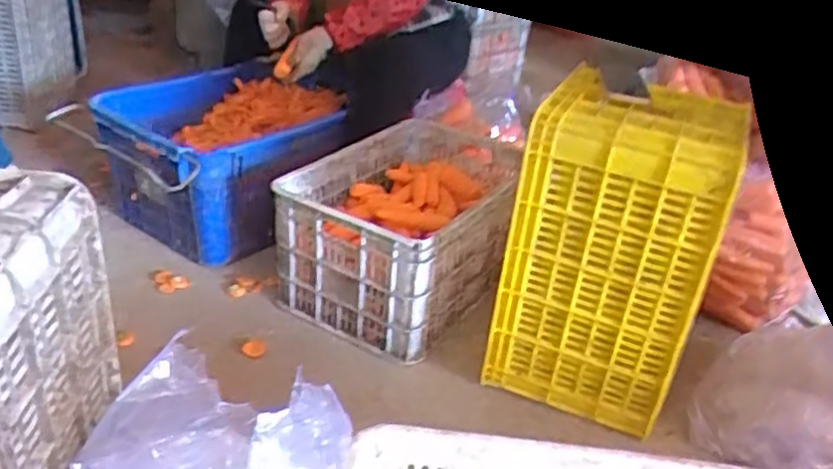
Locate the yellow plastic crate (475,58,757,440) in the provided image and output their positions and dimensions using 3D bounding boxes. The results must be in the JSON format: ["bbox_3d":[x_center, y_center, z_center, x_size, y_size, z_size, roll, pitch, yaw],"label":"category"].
[{"bbox_3d":[0.318,0.023,1.208,0.297,0.490,0.254,13,30,14],"label":"yellow plastic crate"}]

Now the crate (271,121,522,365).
[{"bbox_3d":[-0.009,-0.021,1.553,0.392,0.262,0.571,17,31,20],"label":"crate"}]

